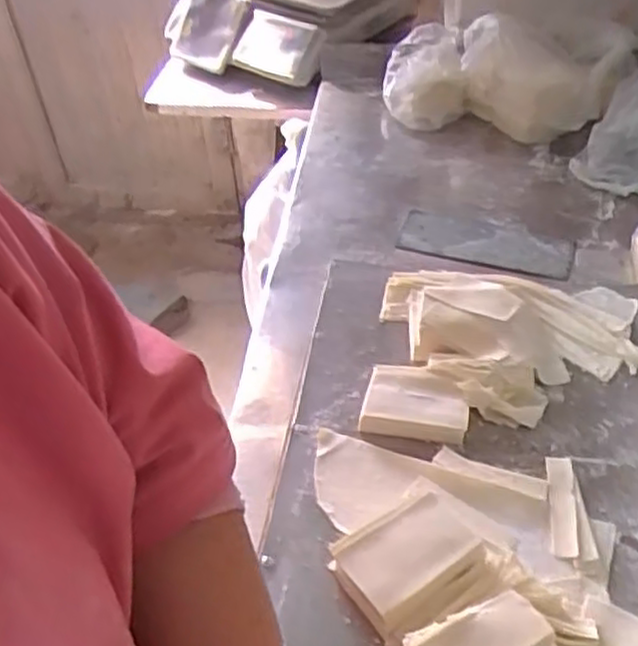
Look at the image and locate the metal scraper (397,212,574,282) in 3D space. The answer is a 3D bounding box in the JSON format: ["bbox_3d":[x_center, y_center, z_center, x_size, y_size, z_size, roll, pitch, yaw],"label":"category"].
[{"bbox_3d":[0.191,-0.091,0.871,0.192,0.011,0.075,14,60,15],"label":"metal scraper"}]

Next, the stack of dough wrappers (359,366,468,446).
[{"bbox_3d":[0.088,0.072,0.676,0.089,0.027,0.070,7,46,10],"label":"stack of dough wrappers"}]

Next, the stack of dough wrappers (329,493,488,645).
[{"bbox_3d":[0.064,0.172,0.543,0.098,0.046,0.086,-27,50,-22],"label":"stack of dough wrappers"}]

